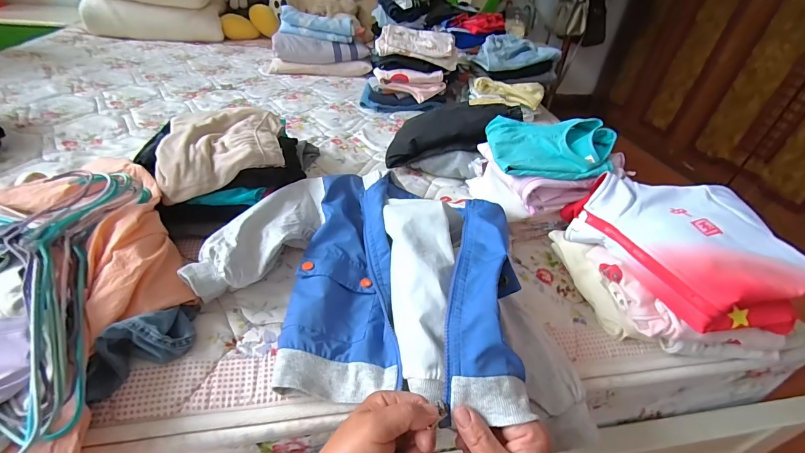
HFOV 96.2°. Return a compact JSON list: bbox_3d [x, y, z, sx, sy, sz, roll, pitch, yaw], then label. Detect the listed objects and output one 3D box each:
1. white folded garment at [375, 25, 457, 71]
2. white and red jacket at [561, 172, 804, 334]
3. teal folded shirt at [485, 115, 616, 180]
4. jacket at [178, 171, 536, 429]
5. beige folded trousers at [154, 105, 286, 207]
[{"bbox_3d":[0.041,-0.518,1.044,0.236,0.070,0.116,3,39,-4],"label":"white folded garment"},{"bbox_3d":[0.404,0.022,0.521,0.235,0.088,0.252,-4,40,-12],"label":"white and red jacket"},{"bbox_3d":[0.257,-0.144,0.627,0.197,0.054,0.170,8,39,2],"label":"teal folded shirt"},{"bbox_3d":[-0.046,0.037,0.472,0.381,0.109,0.337,12,39,7],"label":"jacket"},{"bbox_3d":[-0.291,-0.134,0.597,0.173,0.053,0.218,-8,41,-18],"label":"beige folded trousers"}]

